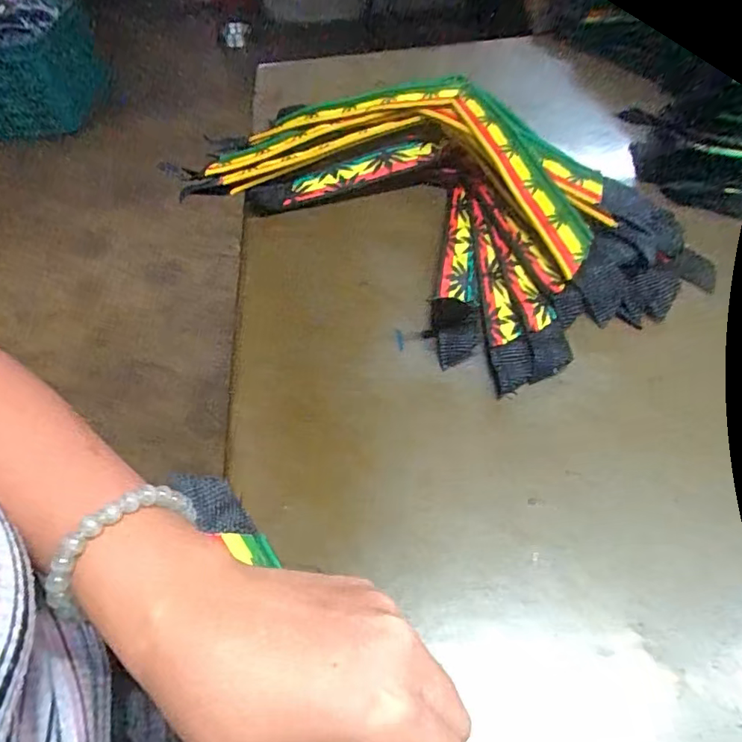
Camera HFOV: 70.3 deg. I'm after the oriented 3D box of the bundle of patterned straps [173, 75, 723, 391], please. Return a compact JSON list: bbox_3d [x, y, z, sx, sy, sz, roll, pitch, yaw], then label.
[{"bbox_3d":[0.038,-0.125,0.377,0.354,0.054,0.183,37,63,26],"label":"bundle of patterned straps"}]

